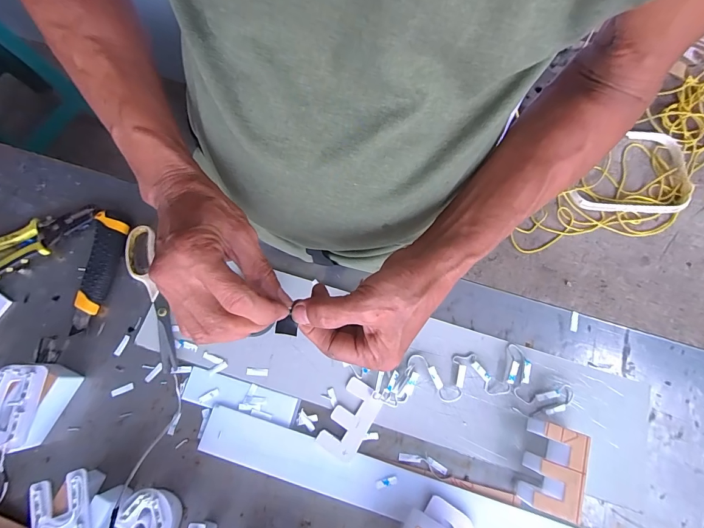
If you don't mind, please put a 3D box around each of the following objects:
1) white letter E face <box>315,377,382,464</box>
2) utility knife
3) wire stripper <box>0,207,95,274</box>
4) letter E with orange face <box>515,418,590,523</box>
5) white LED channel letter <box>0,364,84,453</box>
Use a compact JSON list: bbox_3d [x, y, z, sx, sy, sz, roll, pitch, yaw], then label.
[{"bbox_3d":[-0.001,0.179,0.410,0.045,0.007,0.083,31,75,8],"label":"white letter E face"},{"bbox_3d":[-0.325,0.008,0.457,0.041,0.021,0.156,3,73,0],"label":"utility knife"},{"bbox_3d":[-0.421,-0.030,0.469,0.157,0.020,0.056,-31,76,-10],"label":"wire stripper"},{"bbox_3d":[0.213,0.215,0.378,0.043,0.047,0.083,17,73,4],"label":"letter E with orange face"},{"bbox_3d":[-0.361,0.154,0.396,0.057,0.051,0.085,16,73,4],"label":"white LED channel letter"}]

